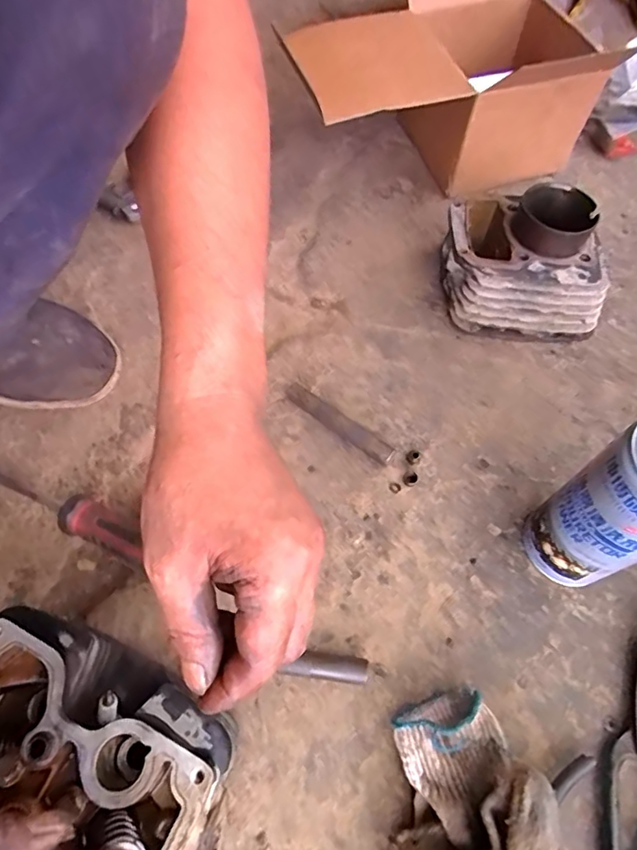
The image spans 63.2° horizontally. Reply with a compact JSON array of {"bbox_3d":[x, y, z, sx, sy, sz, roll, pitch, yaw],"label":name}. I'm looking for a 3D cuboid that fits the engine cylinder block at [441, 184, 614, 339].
[{"bbox_3d":[0.189,-0.157,0.490,0.135,0.086,0.135,-3,63,-4],"label":"engine cylinder block"}]

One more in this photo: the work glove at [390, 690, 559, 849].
[{"bbox_3d":[0.086,0.235,0.301,0.107,0.054,0.137,-8,63,-6],"label":"work glove"}]

